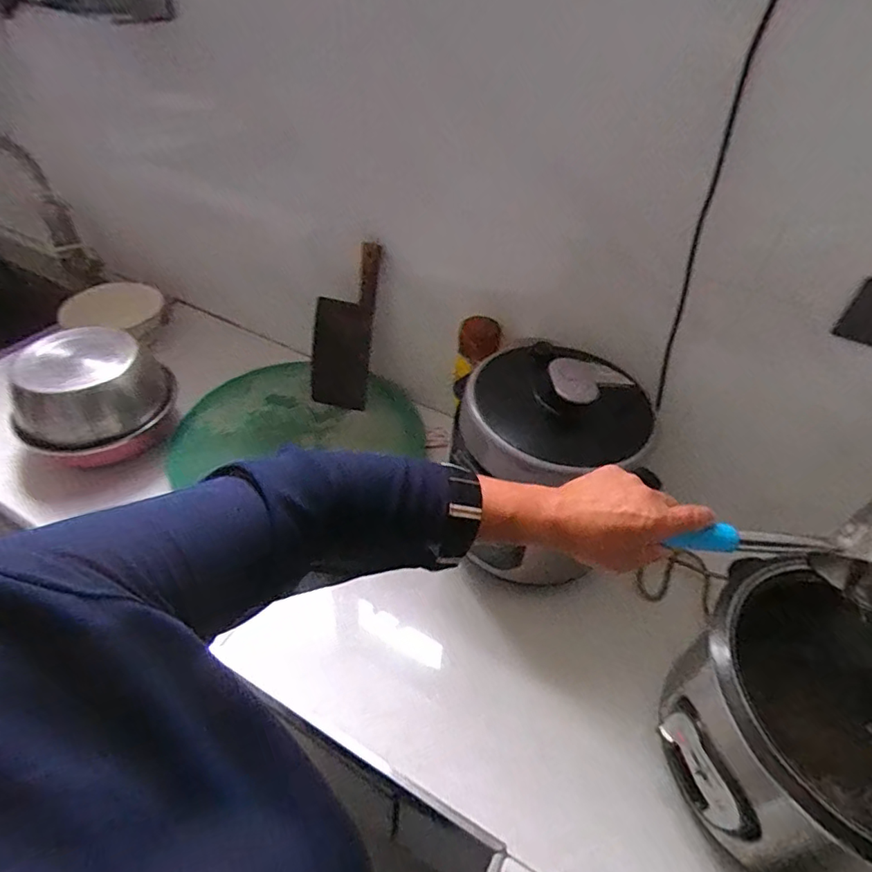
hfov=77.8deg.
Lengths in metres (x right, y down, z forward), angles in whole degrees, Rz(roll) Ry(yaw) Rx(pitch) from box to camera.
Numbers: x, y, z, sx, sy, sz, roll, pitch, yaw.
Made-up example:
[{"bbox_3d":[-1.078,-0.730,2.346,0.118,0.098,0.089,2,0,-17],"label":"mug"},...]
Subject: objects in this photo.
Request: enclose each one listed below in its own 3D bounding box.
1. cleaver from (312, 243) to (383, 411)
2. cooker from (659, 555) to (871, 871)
[{"bbox_3d":[-0.175,-0.208,1.028,0.112,0.312,0.037,6,28,-9],"label":"cleaver"},{"bbox_3d":[0.416,0.314,0.571,0.263,0.191,0.273,3,45,-3],"label":"cooker"}]

